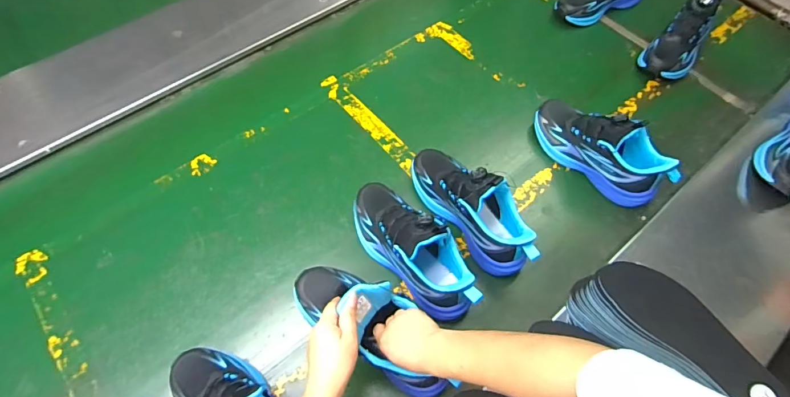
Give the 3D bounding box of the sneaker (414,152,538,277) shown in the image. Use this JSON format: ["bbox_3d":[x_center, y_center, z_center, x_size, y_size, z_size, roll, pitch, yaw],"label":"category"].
[{"bbox_3d":[0.122,0.001,0.657,0.085,0.140,0.255,-34,68,-19],"label":"sneaker"}]

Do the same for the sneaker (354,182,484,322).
[{"bbox_3d":[0.021,0.069,0.623,0.083,0.134,0.244,-35,68,-19],"label":"sneaker"}]

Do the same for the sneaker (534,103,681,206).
[{"bbox_3d":[0.359,-0.097,0.734,0.083,0.126,0.247,-31,67,-18],"label":"sneaker"}]

